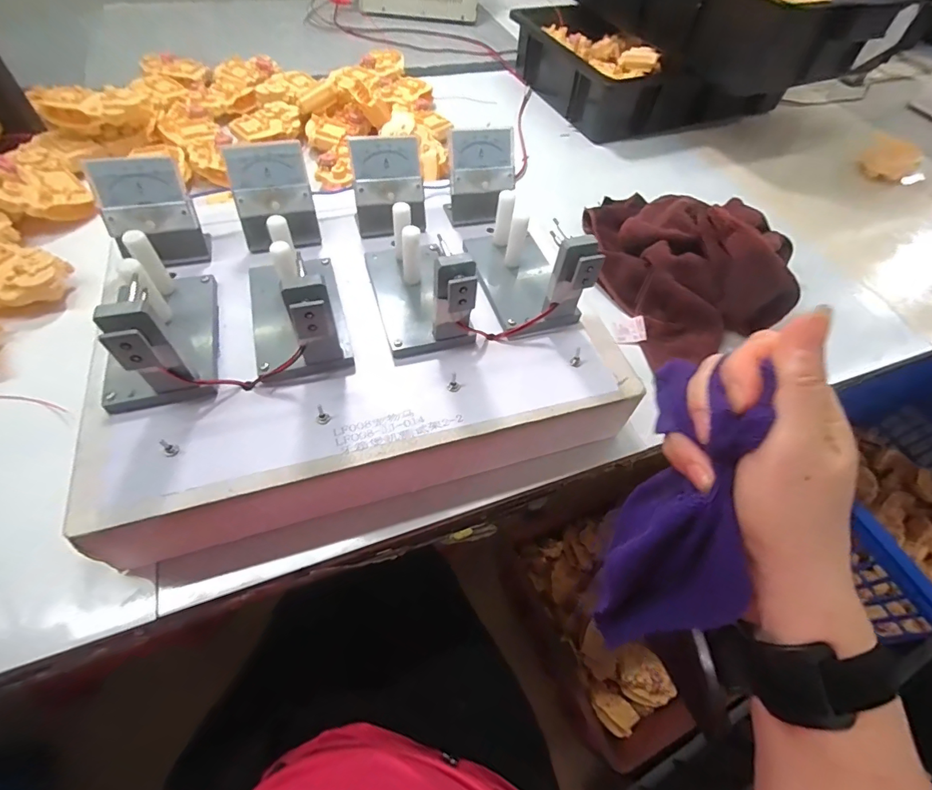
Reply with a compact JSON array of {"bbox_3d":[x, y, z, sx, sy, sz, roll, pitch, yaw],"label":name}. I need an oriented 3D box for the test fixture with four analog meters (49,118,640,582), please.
[{"bbox_3d":[-0.088,-0.072,0.366,0.387,0.131,0.304,-13,58,-14],"label":"test fixture with four analog meters"}]

